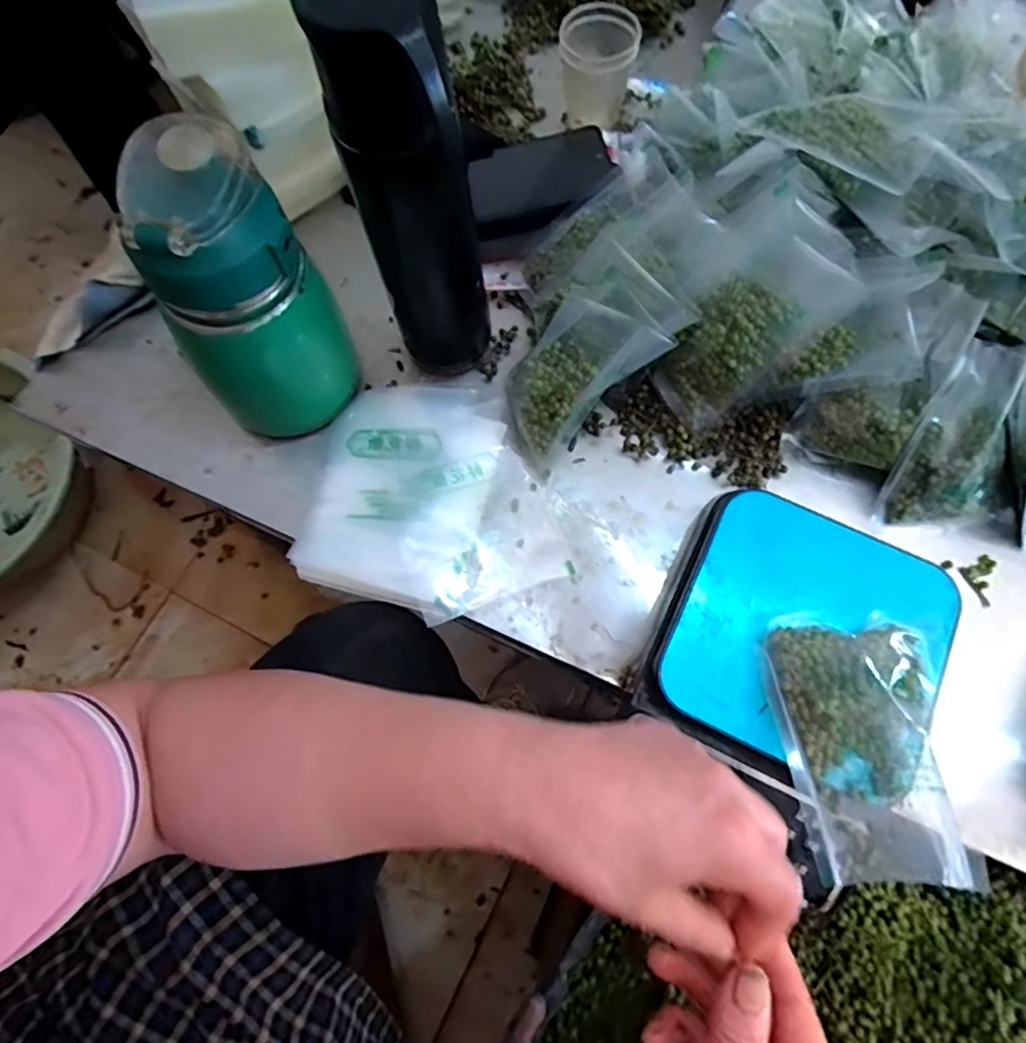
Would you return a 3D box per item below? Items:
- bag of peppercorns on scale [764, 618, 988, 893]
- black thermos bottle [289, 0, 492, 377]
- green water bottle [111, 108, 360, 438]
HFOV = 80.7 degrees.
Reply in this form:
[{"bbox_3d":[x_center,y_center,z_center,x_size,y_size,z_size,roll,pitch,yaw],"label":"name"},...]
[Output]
[{"bbox_3d":[0.188,0.119,0.318,0.083,0.029,0.131,-4,73,0],"label":"bag of peppercorns on scale"},{"bbox_3d":[-0.052,-0.178,0.345,0.068,0.249,0.056,-16,73,-3],"label":"black thermos bottle"},{"bbox_3d":[-0.174,-0.145,0.386,0.098,0.186,0.101,-27,70,-4],"label":"green water bottle"}]

